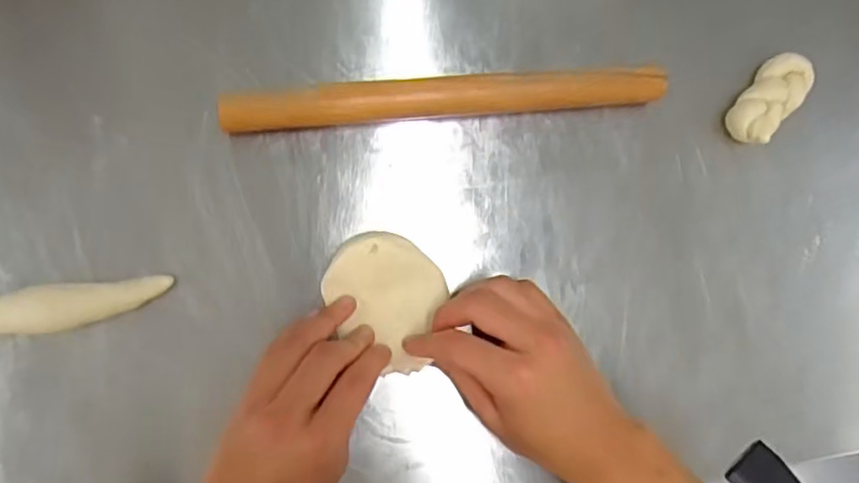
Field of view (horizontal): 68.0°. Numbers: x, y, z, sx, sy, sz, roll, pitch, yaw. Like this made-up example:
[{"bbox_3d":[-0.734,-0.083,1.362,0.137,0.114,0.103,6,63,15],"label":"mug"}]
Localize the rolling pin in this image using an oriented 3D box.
[{"bbox_3d":[0.013,-0.099,0.432,0.295,0.024,0.030,-5,89,-8],"label":"rolling pin"}]

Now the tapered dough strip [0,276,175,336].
[{"bbox_3d":[-0.229,0.040,0.390,0.131,0.029,0.028,-4,89,-8],"label":"tapered dough strip"}]

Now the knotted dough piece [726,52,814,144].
[{"bbox_3d":[0.244,-0.102,0.459,0.033,0.023,0.070,37,84,-5],"label":"knotted dough piece"}]

